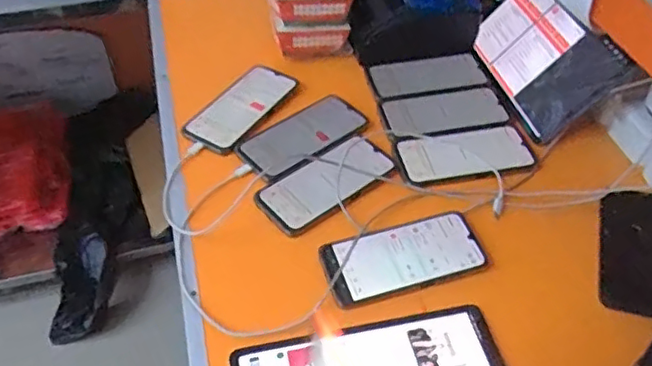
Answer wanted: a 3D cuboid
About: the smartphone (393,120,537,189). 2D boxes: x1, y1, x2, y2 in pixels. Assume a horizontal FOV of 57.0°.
[{"bbox_3d":[0.174,-0.037,0.754,0.161,0.011,0.085,-10,48,-10],"label":"smartphone"}]

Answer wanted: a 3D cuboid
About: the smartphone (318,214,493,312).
[{"bbox_3d":[0.083,0.079,0.643,0.165,0.012,0.083,-12,48,-12],"label":"smartphone"}]

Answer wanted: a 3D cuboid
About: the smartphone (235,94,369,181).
[{"bbox_3d":[-0.029,-0.062,0.773,0.160,0.016,0.081,-28,53,-25],"label":"smartphone"}]

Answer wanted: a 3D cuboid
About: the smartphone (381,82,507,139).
[{"bbox_3d":[0.159,-0.098,0.809,0.164,0.007,0.083,-8,47,-8],"label":"smartphone"}]

